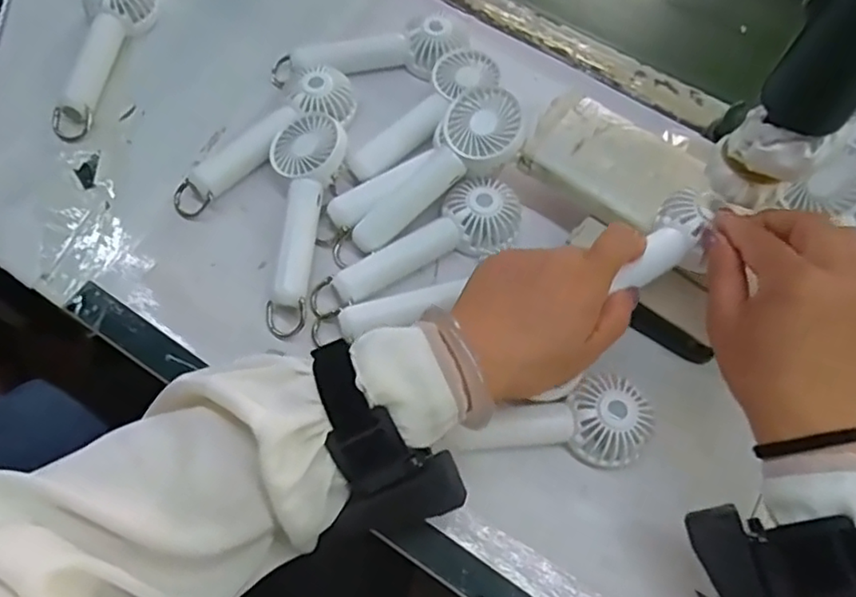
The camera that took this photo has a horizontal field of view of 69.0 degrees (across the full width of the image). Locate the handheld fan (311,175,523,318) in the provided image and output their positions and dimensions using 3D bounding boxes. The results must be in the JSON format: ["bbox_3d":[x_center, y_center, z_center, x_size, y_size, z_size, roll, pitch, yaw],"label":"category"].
[{"bbox_3d":[-0.006,-0.033,0.442,0.160,0.027,0.053,-29,74,-18],"label":"handheld fan"}]

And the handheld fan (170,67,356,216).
[{"bbox_3d":[-0.123,-0.120,0.475,0.049,0.029,0.162,43,69,11],"label":"handheld fan"}]

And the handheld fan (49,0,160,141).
[{"bbox_3d":[-0.274,-0.203,0.508,0.050,0.033,0.151,17,66,0],"label":"handheld fan"}]

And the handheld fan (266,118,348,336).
[{"bbox_3d":[-0.087,-0.058,0.443,0.056,0.038,0.170,-1,66,-1],"label":"handheld fan"}]

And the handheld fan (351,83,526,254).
[{"bbox_3d":[0.009,-0.087,0.450,0.145,0.035,0.055,-43,71,10],"label":"handheld fan"}]

